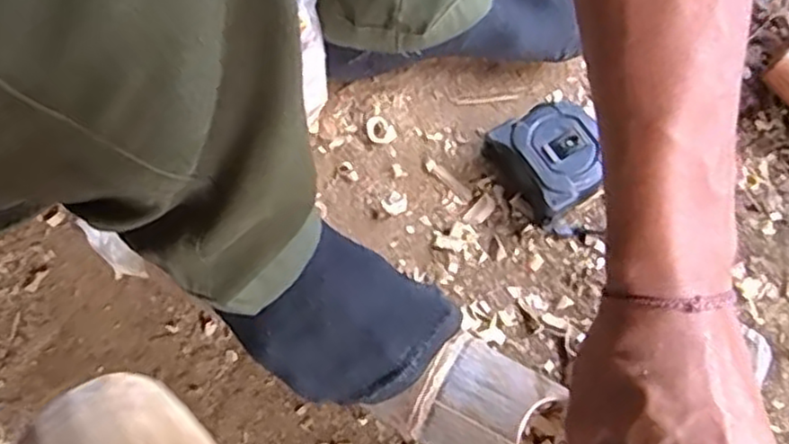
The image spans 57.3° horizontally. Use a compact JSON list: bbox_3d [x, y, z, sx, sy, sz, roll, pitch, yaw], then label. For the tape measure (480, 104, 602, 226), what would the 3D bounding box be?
[{"bbox_3d":[0.126,-0.052,0.574,0.075,0.040,0.085,-33,71,-12],"label":"tape measure"}]

